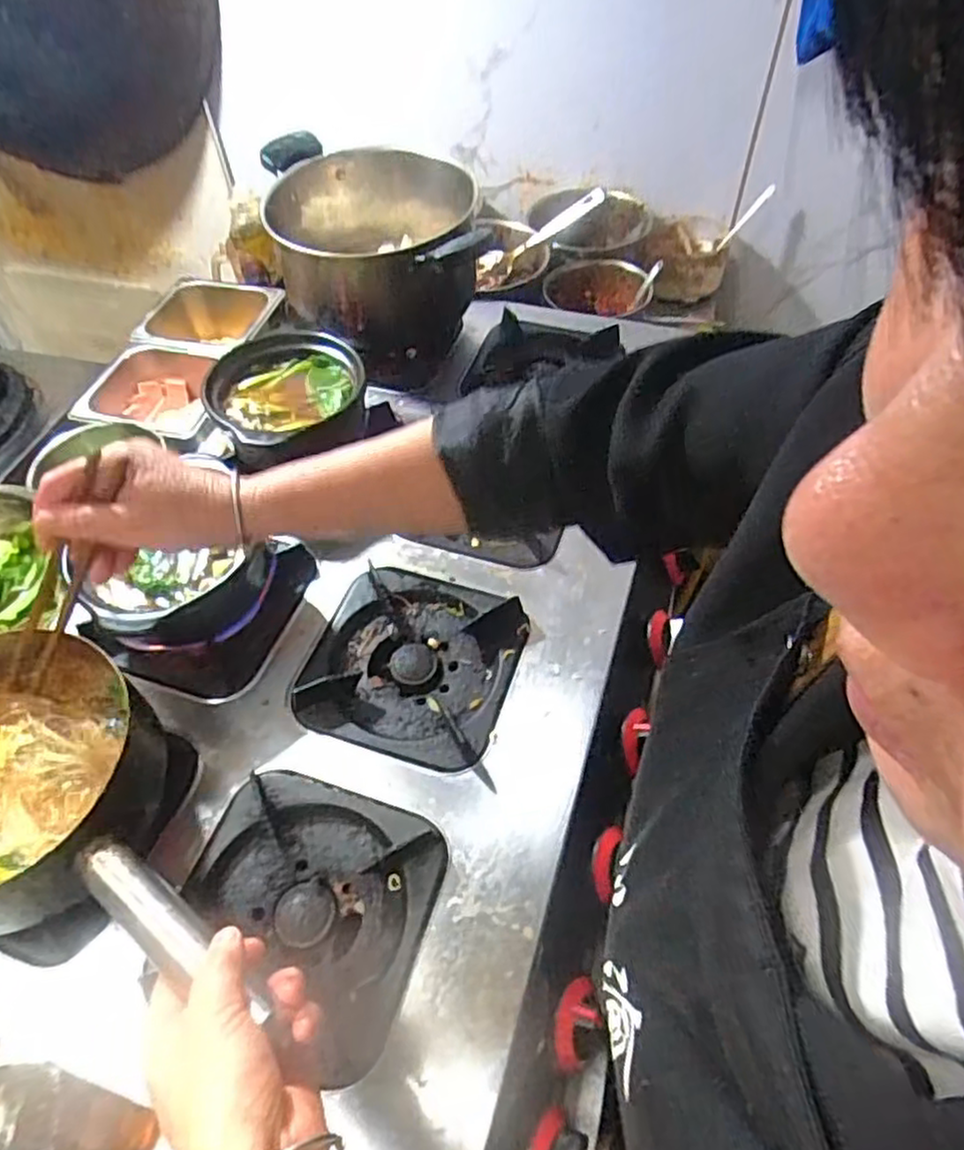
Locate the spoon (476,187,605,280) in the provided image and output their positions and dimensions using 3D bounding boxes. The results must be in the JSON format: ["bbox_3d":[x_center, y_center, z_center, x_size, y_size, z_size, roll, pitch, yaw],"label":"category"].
[{"bbox_3d":[0.086,-0.523,1.080,0.222,0.043,0.048,-26,50,20],"label":"spoon"}]

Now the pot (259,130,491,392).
[{"bbox_3d":[-0.137,-0.402,0.911,0.252,0.212,0.279,-5,52,-2],"label":"pot"}]

